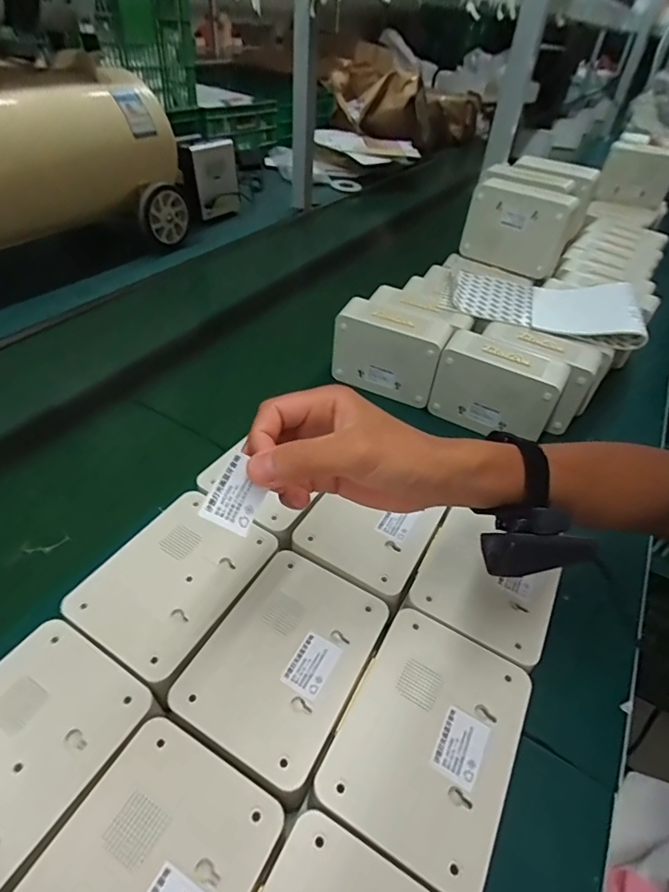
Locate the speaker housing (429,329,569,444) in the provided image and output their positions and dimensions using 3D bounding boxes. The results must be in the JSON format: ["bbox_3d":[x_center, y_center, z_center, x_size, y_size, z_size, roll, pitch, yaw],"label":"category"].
[{"bbox_3d":[0.199,-0.074,0.576,0.139,0.100,0.059,25,46,20],"label":"speaker housing"}]

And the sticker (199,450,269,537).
[{"bbox_3d":[-0.052,0.027,0.257,0.028,0.005,0.038,33,71,-18],"label":"sticker"}]

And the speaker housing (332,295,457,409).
[{"bbox_3d":[0.074,-0.126,0.620,0.140,0.109,0.057,21,45,16],"label":"speaker housing"}]

